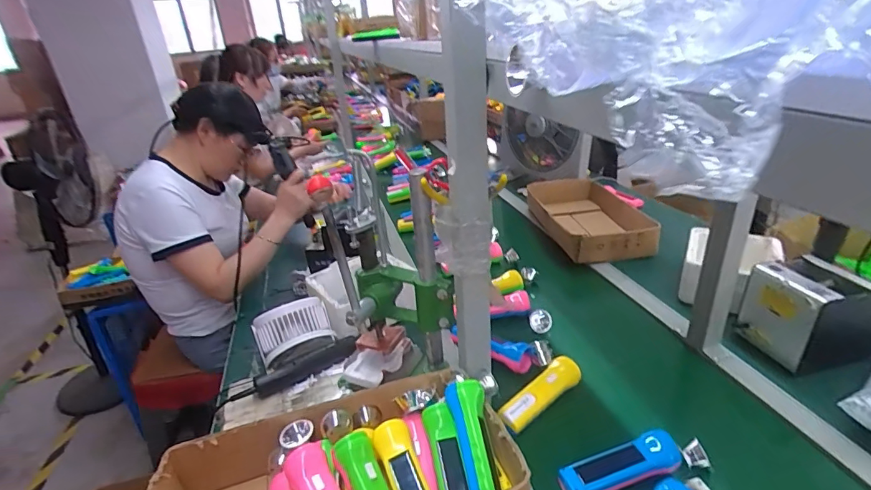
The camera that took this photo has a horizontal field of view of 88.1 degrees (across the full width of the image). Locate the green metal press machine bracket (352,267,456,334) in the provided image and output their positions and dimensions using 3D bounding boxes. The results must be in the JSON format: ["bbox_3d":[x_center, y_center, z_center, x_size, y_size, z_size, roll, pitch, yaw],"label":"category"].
[{"bbox_3d":[-0.041,0.082,0.704,0.152,0.089,0.053,3,28,16],"label":"green metal press machine bracket"}]

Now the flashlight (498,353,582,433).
[{"bbox_3d":[0.165,0.230,0.705,0.164,0.031,0.040,-23,32,-32],"label":"flashlight"}]

